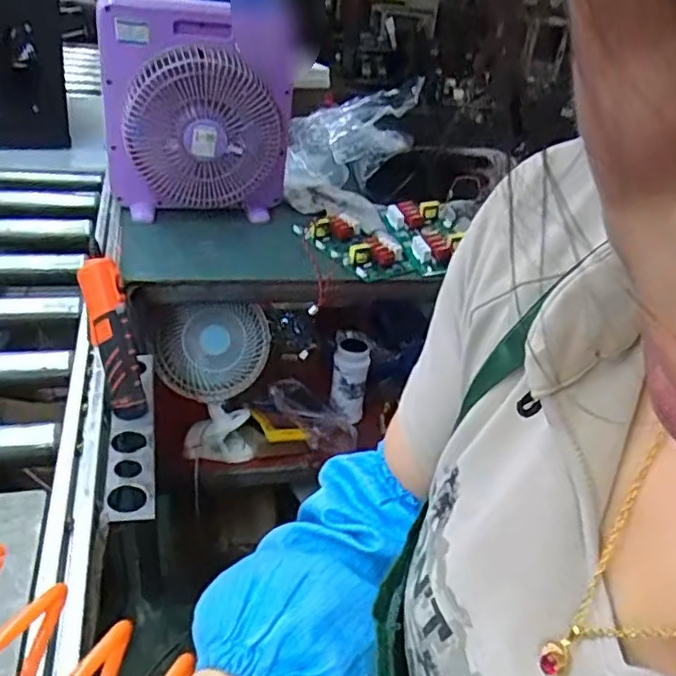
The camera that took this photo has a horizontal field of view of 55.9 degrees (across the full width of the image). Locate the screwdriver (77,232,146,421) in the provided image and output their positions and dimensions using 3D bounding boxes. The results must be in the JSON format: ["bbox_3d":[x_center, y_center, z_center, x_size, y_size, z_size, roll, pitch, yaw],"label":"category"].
[{"bbox_3d":[-0.273,-0.002,0.773,0.046,0.201,0.037,-15,10,-27],"label":"screwdriver"}]

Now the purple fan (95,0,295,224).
[{"bbox_3d":[-0.236,-0.377,1.108,0.307,0.348,0.111,-12,37,-30],"label":"purple fan"}]

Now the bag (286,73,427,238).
[{"bbox_3d":[0.016,-0.381,1.308,0.263,0.196,0.371,9,31,2],"label":"bag"}]

